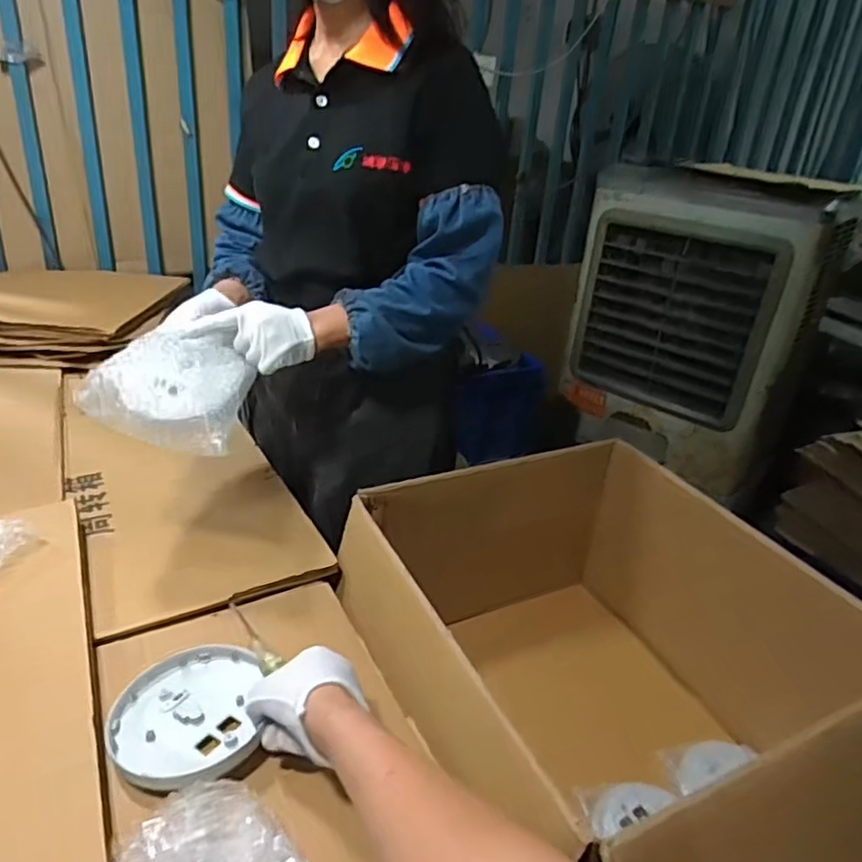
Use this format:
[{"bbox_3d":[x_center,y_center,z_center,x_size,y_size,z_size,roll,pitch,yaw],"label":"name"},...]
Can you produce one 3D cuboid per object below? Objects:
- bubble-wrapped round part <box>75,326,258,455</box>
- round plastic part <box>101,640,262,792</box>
[{"bbox_3d":[-0.274,-0.042,0.678,0.141,0.040,0.138,23,43,-10],"label":"bubble-wrapped round part"},{"bbox_3d":[-0.215,0.242,0.552,0.120,0.018,0.140,1,28,-11],"label":"round plastic part"}]

